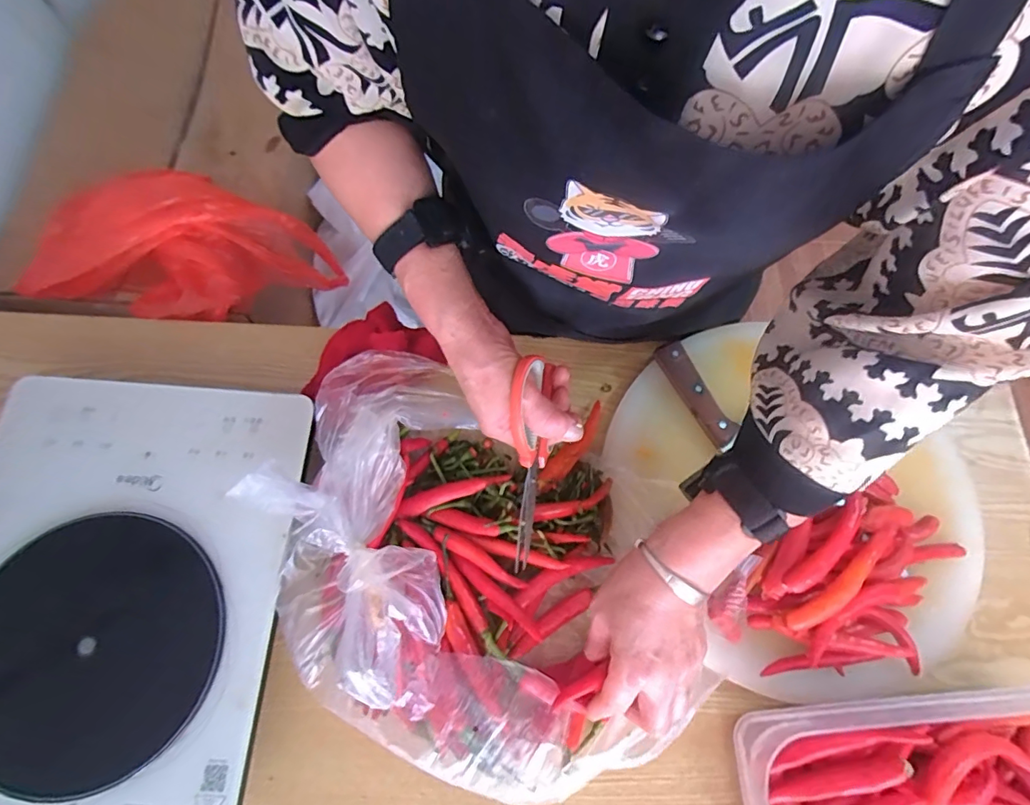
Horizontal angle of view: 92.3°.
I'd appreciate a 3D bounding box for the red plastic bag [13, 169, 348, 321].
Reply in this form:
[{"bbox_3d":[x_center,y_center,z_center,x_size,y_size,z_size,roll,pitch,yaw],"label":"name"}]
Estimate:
[{"bbox_3d":[-0.407,-0.179,0.618,0.313,0.124,0.185,10,72,3],"label":"red plastic bag"}]

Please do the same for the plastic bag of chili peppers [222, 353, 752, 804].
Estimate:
[{"bbox_3d":[-0.040,0.142,0.408,0.371,0.136,0.263,28,73,8],"label":"plastic bag of chili peppers"}]

